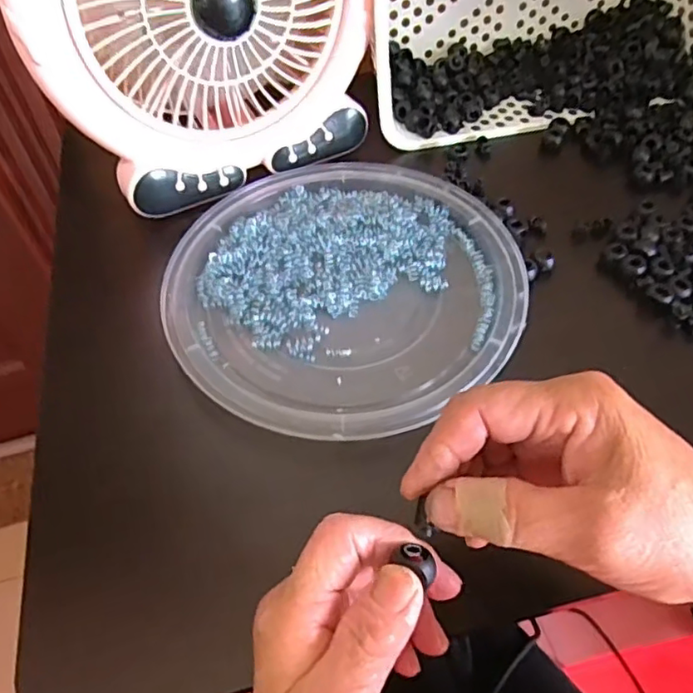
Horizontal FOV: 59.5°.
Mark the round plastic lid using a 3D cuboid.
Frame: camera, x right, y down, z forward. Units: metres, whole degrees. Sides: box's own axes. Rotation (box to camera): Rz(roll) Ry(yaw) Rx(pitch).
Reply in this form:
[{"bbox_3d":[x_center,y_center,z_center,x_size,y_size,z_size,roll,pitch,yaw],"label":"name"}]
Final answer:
[{"bbox_3d":[-0.004,-0.046,0.414,0.226,0.017,0.227,-1,54,1],"label":"round plastic lid"}]

